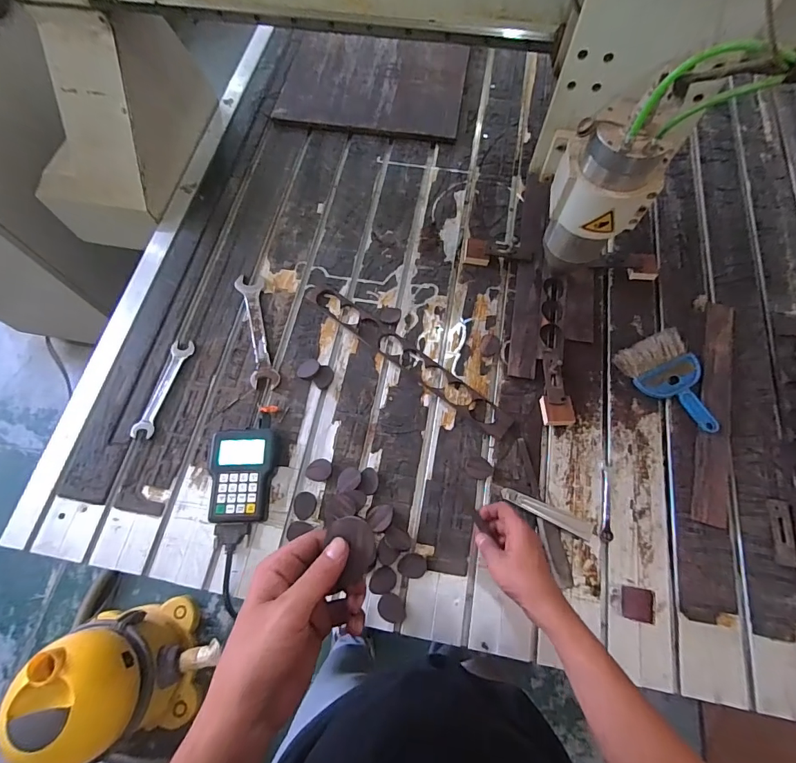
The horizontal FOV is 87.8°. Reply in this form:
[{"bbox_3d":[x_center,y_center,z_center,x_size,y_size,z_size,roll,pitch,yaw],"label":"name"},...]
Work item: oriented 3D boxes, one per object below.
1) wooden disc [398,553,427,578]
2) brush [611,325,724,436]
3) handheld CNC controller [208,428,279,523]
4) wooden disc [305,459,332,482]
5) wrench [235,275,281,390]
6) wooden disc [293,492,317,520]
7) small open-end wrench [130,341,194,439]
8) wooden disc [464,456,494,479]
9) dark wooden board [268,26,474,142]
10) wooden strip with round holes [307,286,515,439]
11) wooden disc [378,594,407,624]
[{"bbox_3d":[0.023,0.283,0.637,0.043,0.004,0.034,4,69,3],"label":"wooden disc"},{"bbox_3d":[0.494,0.003,0.732,0.135,0.023,0.186,-26,70,-8],"label":"brush"},{"bbox_3d":[-0.257,0.154,0.680,0.103,0.035,0.146,-1,69,1],"label":"handheld CNC controller"},{"bbox_3d":[-0.132,0.149,0.692,0.041,0.004,0.037,-41,73,-13],"label":"wooden disc"},{"bbox_3d":[-0.271,-0.101,0.793,0.051,0.009,0.251,-15,69,-5],"label":"wrench"},{"bbox_3d":[-0.151,0.202,0.673,0.035,0.007,0.043,2,69,2],"label":"wooden disc"},{"bbox_3d":[-0.422,0.011,0.747,0.041,0.010,0.189,10,69,5],"label":"small open-end wrench"},{"bbox_3d":[0.135,0.144,0.688,0.045,0.004,0.036,13,70,6],"label":"wooden disc"},{"bbox_3d":[-0.059,-0.753,1.039,0.443,0.027,0.341,10,69,5],"label":"dark wooden board"},{"bbox_3d":[0.011,-0.050,0.768,0.459,0.005,0.051,36,74,14],"label":"wooden strip with round holes"},{"bbox_3d":[-0.008,0.341,0.620,0.045,0.007,0.034,38,74,14],"label":"wooden disc"}]

